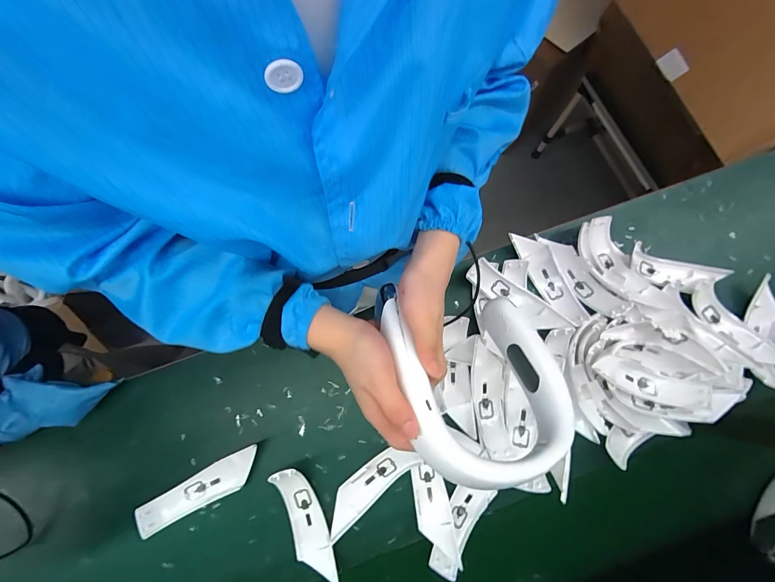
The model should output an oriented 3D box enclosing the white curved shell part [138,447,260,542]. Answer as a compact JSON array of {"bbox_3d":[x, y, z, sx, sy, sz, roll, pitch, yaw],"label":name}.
[{"bbox_3d":[-0.279,0.302,0.512,0.177,0.048,0.051,-26,80,-5],"label":"white curved shell part"}]

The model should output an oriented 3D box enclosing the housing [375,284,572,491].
[{"bbox_3d":[0.099,0.084,0.344,0.214,0.041,0.203,1,49,-32],"label":"housing"}]

